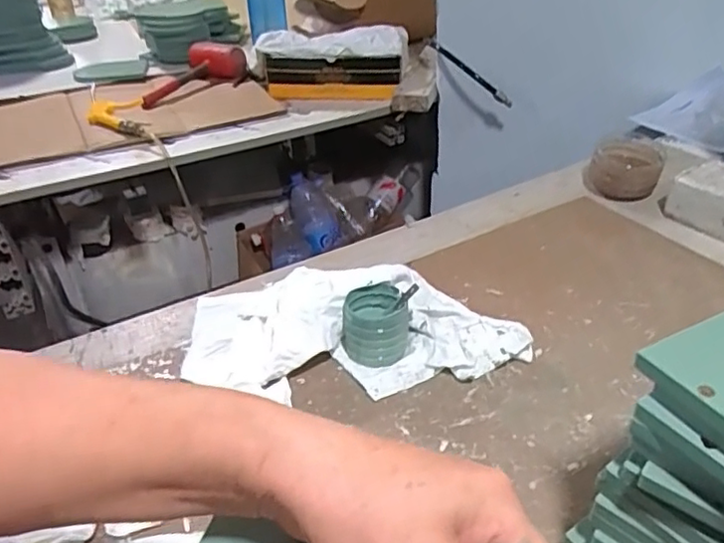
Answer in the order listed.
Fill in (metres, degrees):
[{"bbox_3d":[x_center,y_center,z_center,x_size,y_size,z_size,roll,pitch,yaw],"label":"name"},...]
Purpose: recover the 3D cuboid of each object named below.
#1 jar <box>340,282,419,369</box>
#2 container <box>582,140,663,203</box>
[{"bbox_3d":[0.017,0.051,0.641,0.069,0.071,0.064,-1,34,1],"label":"jar"},{"bbox_3d":[0.393,-0.153,0.933,0.105,0.062,0.087,9,35,15],"label":"container"}]

